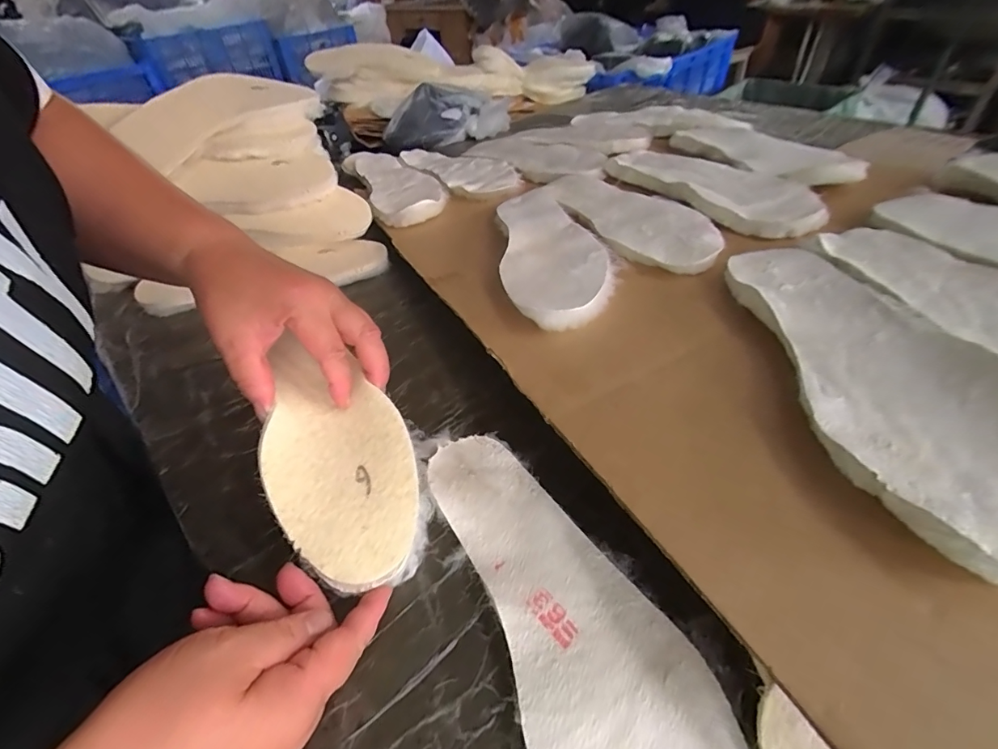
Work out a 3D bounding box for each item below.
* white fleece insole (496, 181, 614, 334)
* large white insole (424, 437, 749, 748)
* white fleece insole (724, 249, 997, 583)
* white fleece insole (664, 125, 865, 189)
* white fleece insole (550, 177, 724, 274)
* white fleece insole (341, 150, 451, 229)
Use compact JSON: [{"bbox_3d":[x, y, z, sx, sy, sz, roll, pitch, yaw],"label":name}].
[{"bbox_3d":[0.049,-0.134,0.446,0.096,0.012,0.269,-4,43,1],"label":"white fleece insole"},{"bbox_3d":[0.040,0.133,0.245,0.091,0.006,0.267,-19,45,-15],"label":"large white insole"},{"bbox_3d":[0.210,-0.011,0.263,0.094,0.028,0.259,-5,43,0],"label":"white fleece insole"},{"bbox_3d":[0.312,-0.274,0.559,0.083,0.021,0.284,-19,38,1],"label":"white fleece insole"},{"bbox_3d":[0.138,-0.180,0.479,0.101,0.014,0.259,-14,44,-10],"label":"white fleece insole"},{"bbox_3d":[-0.159,-0.290,0.659,0.098,0.017,0.309,-22,46,-17],"label":"white fleece insole"}]

